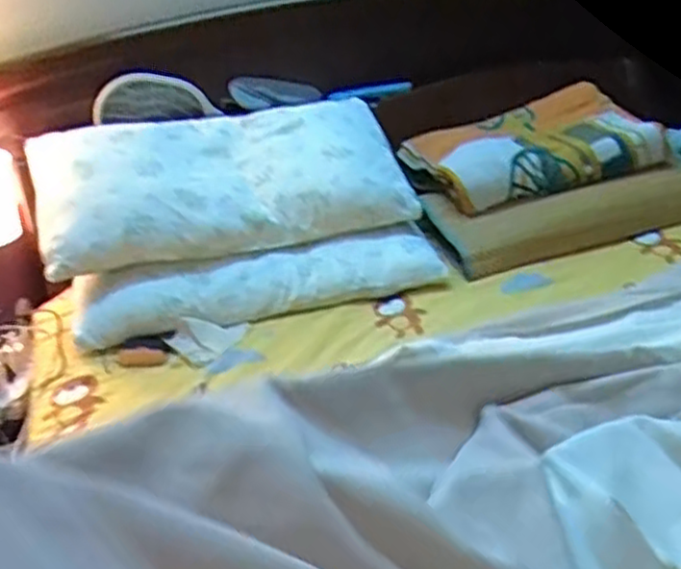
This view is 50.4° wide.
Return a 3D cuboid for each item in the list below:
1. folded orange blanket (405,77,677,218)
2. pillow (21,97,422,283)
[{"bbox_3d":[0.437,-0.315,1.624,0.534,0.112,0.318,-16,32,-18],"label":"folded orange blanket"},{"bbox_3d":[-0.235,-0.210,1.437,0.702,0.185,0.380,-16,32,-19],"label":"pillow"}]

